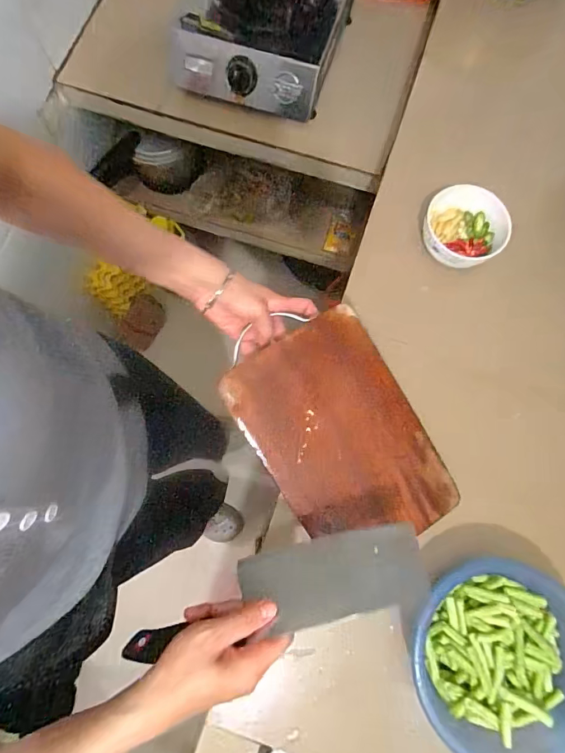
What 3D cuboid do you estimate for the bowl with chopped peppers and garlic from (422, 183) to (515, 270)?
[{"bbox_3d":[0.253,-0.208,0.564,0.109,0.049,0.119,0,76,0],"label":"bowl with chopped peppers and garlic"}]

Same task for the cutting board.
[{"bbox_3d":[0.068,0.072,0.463,0.175,0.010,0.264,-31,94,-6],"label":"cutting board"}]

